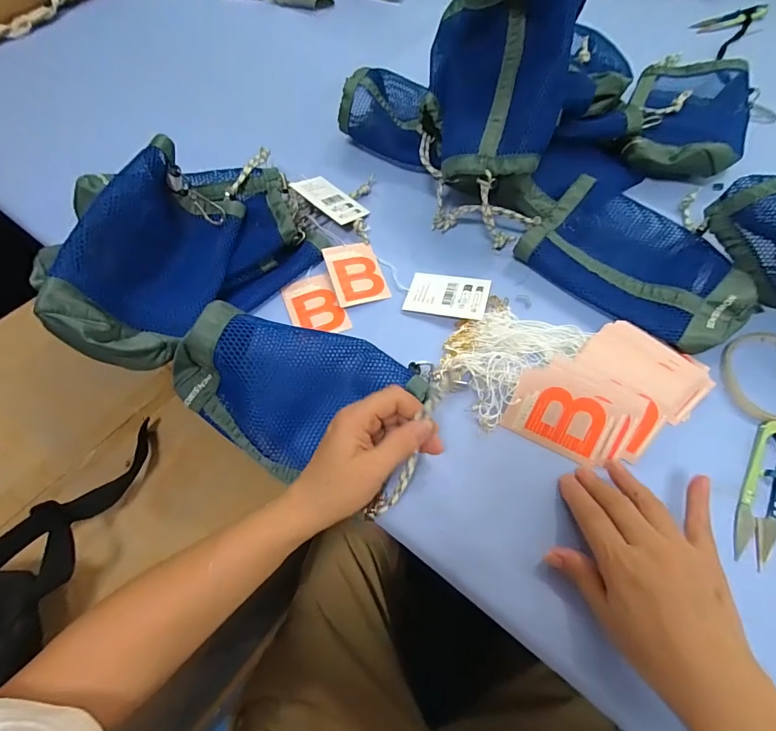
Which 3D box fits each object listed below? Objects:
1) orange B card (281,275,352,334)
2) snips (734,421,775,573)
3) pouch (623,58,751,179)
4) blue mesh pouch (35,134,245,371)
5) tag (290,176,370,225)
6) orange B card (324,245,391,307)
[{"bbox_3d":[-0.076,-0.060,0.434,0.052,0.004,0.079,-20,61,-13],"label":"orange B card"},{"bbox_3d":[0.294,0.097,0.329,0.024,0.008,0.118,27,67,17],"label":"snips"},{"bbox_3d":[0.375,-0.315,0.525,0.129,0.037,0.230,18,64,13],"label":"pouch"},{"bbox_3d":[-0.214,-0.096,0.394,0.086,0.109,0.216,7,62,7],"label":"blue mesh pouch"},{"bbox_3d":[-0.066,-0.192,0.486,0.081,0.004,0.049,37,51,7],"label":"tag"},{"bbox_3d":[-0.034,-0.099,0.449,0.053,0.004,0.079,-14,65,-12],"label":"orange B card"}]

